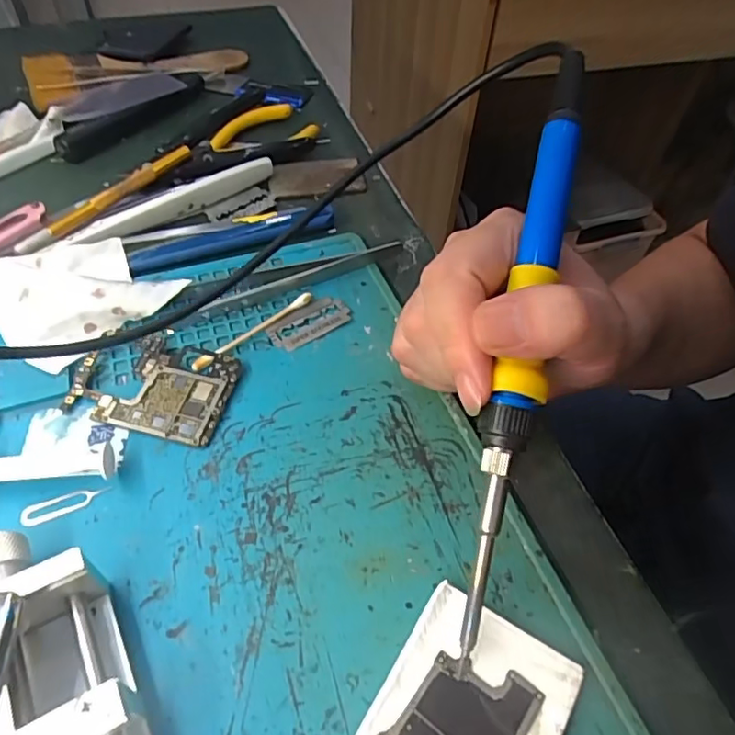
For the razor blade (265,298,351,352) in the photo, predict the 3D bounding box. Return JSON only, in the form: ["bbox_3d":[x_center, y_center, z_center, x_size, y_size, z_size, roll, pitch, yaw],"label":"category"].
[{"bbox_3d":[-0.029,-0.024,0.281,0.042,0.004,0.022,-28,58,-23],"label":"razor blade"}]

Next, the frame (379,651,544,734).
[{"bbox_3d":[0.030,0.108,0.173,0.033,0.004,0.042,32,56,20],"label":"frame"}]

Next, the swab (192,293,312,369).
[{"bbox_3d":[-0.055,-0.019,0.275,0.009,0.004,0.069,39,59,25],"label":"swab"}]

